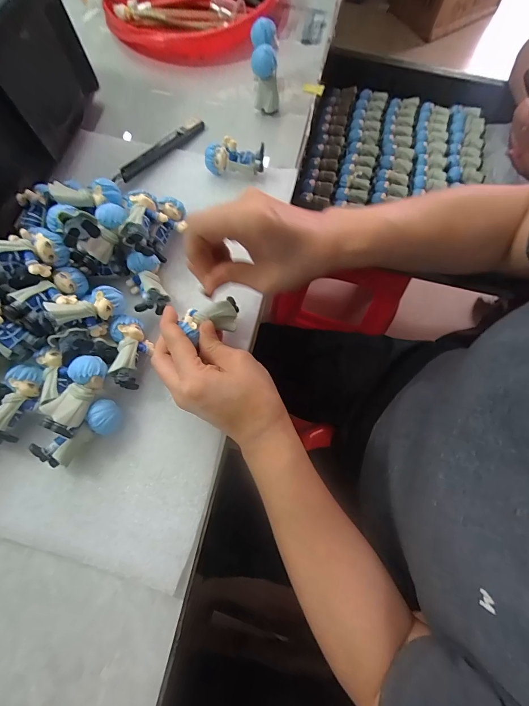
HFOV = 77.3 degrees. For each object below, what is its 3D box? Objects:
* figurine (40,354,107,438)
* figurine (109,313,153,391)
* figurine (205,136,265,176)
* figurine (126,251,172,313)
[{"bbox_3d":[-0.145,0.031,0.254,0.025,0.021,0.061,17,73,5],"label":"figurine"},{"bbox_3d":[-0.114,-0.002,0.284,0.027,0.031,0.060,-10,73,-4],"label":"figurine"},{"bbox_3d":[-0.031,-0.204,0.350,0.061,0.040,0.022,-5,72,-2],"label":"figurine"},{"bbox_3d":[-0.110,-0.063,0.307,0.033,0.028,0.053,-18,74,-6],"label":"figurine"}]

